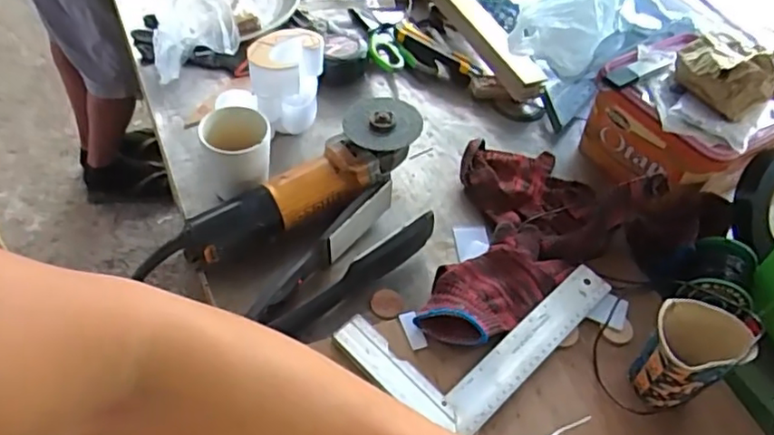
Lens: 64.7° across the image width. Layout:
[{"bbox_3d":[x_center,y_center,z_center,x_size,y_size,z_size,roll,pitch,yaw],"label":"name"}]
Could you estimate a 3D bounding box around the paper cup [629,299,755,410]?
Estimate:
[{"bbox_3d":[0.264,0.126,0.553,0.073,0.092,0.067,3,51,-3],"label":"paper cup"}]

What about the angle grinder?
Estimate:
[{"bbox_3d":[-0.088,-0.034,0.654,0.294,0.077,0.084,-31,60,-27],"label":"angle grinder"}]

